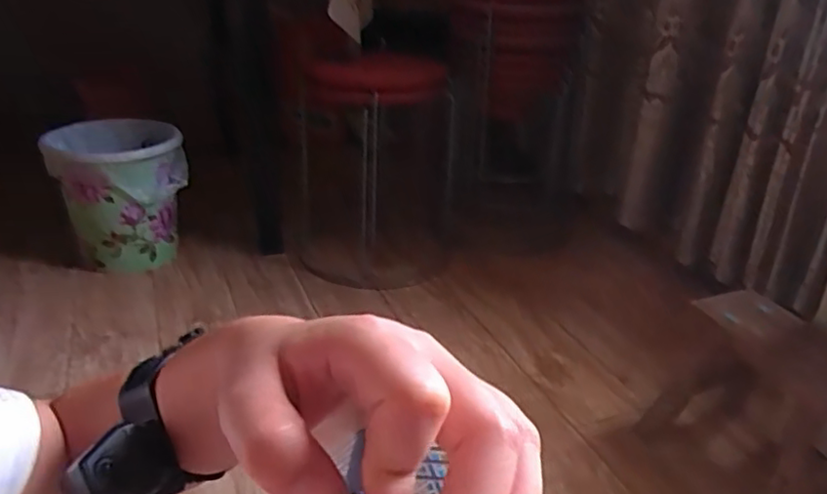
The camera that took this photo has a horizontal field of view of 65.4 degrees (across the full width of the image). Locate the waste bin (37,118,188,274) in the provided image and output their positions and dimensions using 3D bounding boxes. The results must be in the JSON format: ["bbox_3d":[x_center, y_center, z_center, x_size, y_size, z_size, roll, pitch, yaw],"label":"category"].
[{"bbox_3d":[-0.629,-0.112,1.390,0.268,0.282,0.218,-10,28,-25],"label":"waste bin"}]

